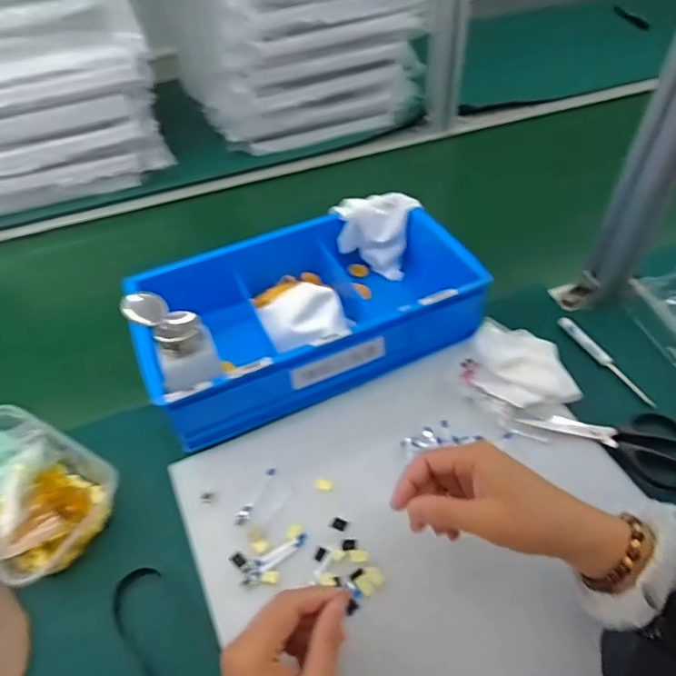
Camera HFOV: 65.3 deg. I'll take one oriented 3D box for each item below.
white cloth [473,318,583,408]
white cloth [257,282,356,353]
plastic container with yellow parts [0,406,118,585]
[{"bbox_3d":[0.189,0.023,0.560,0.092,0.016,0.113,-7,50,-3],"label":"white cloth"},{"bbox_3d":[-0.038,-0.027,0.577,0.089,0.045,0.061,-20,52,-14],"label":"white cloth"},{"bbox_3d":[-0.295,0.146,0.477,0.162,0.050,0.130,21,54,20],"label":"plastic container with yellow parts"}]

